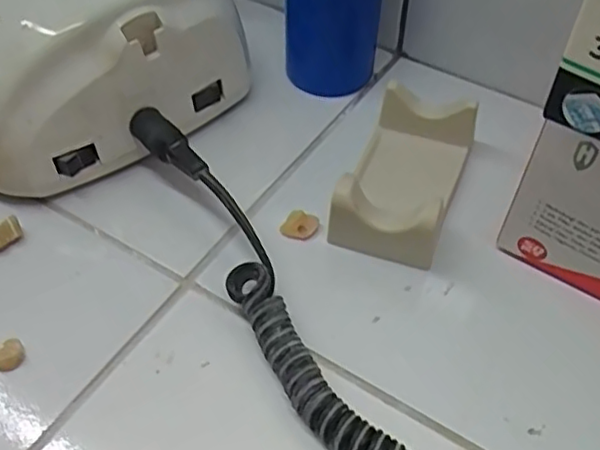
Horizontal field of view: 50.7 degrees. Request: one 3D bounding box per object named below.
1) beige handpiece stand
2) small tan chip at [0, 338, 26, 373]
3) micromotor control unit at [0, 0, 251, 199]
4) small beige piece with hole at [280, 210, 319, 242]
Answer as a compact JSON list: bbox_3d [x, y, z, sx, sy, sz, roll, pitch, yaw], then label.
[{"bbox_3d":[0.047,-0.023,0.287,0.046,0.033,0.081,18,52,14],"label":"beige handpiece stand"},{"bbox_3d":[-0.113,0.050,0.244,0.012,0.009,0.010,-36,59,-27],"label":"small tan chip"},{"bbox_3d":[-0.104,-0.081,0.293,0.085,0.073,0.135,37,59,26],"label":"micromotor control unit"},{"bbox_3d":[0.000,0.000,0.285,0.016,0.007,0.012,13,51,10],"label":"small beige piece with hole"}]

